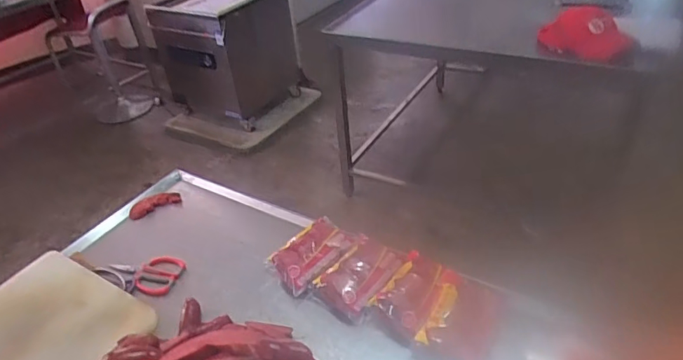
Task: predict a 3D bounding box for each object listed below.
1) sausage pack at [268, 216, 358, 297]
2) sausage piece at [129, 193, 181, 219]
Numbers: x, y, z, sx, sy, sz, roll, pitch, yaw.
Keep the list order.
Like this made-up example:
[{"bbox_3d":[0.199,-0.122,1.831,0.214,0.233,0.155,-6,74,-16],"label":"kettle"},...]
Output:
[{"bbox_3d":[-0.049,0.131,0.847,0.139,0.055,0.095,-29,42,-27],"label":"sausage pack"},{"bbox_3d":[-0.394,0.048,1.030,0.106,0.022,0.040,-22,40,-20],"label":"sausage piece"}]

